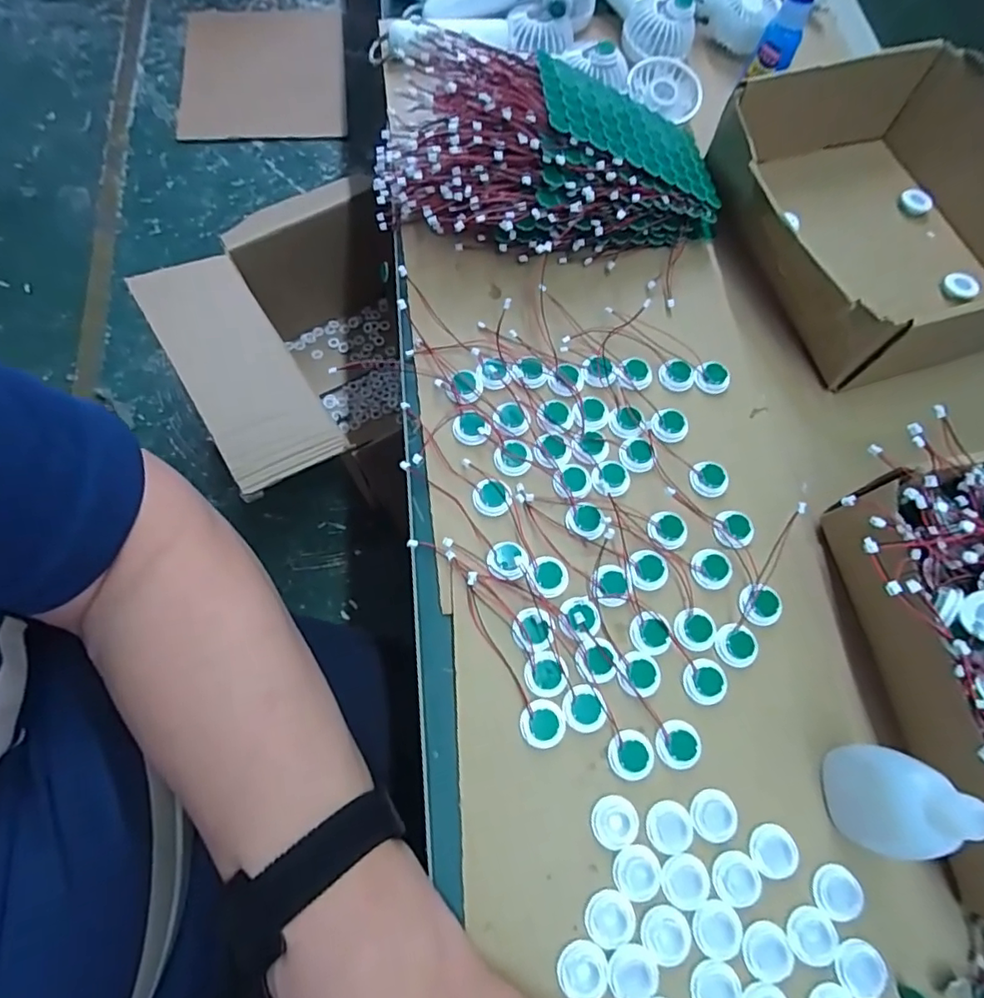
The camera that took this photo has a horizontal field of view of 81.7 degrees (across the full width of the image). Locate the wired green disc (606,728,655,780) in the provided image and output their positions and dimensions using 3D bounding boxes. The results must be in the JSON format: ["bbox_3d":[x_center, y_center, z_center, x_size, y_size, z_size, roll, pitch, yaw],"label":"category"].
[{"bbox_3d":[0.071,0.130,0.288,0.022,0.006,0.023,0,71,0],"label":"wired green disc"}]

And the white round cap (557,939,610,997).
[{"bbox_3d":[0.041,0.214,0.256,0.023,0.004,0.022,0,71,0],"label":"white round cap"}]

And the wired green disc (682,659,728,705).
[{"bbox_3d":[0.114,0.097,0.303,0.022,0.004,0.022,0,71,0],"label":"wired green disc"}]

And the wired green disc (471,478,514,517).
[{"bbox_3d":[0.000,-0.001,0.333,0.022,0.004,0.023,-10,71,-4],"label":"wired green disc"}]

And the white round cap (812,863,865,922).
[{"bbox_3d":[0.166,0.189,0.273,0.021,0.005,0.022,0,71,0],"label":"white round cap"}]

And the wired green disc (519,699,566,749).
[{"bbox_3d":[0.026,0.115,0.291,0.023,0.005,0.022,0,71,0],"label":"wired green disc"}]

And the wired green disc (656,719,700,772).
[{"bbox_3d":[0.096,0.126,0.291,0.022,0.007,0.022,0,71,0],"label":"wired green disc"}]

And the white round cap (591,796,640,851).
[{"bbox_3d":[0.060,0.158,0.278,0.022,0.004,0.022,0,71,0],"label":"white round cap"}]

